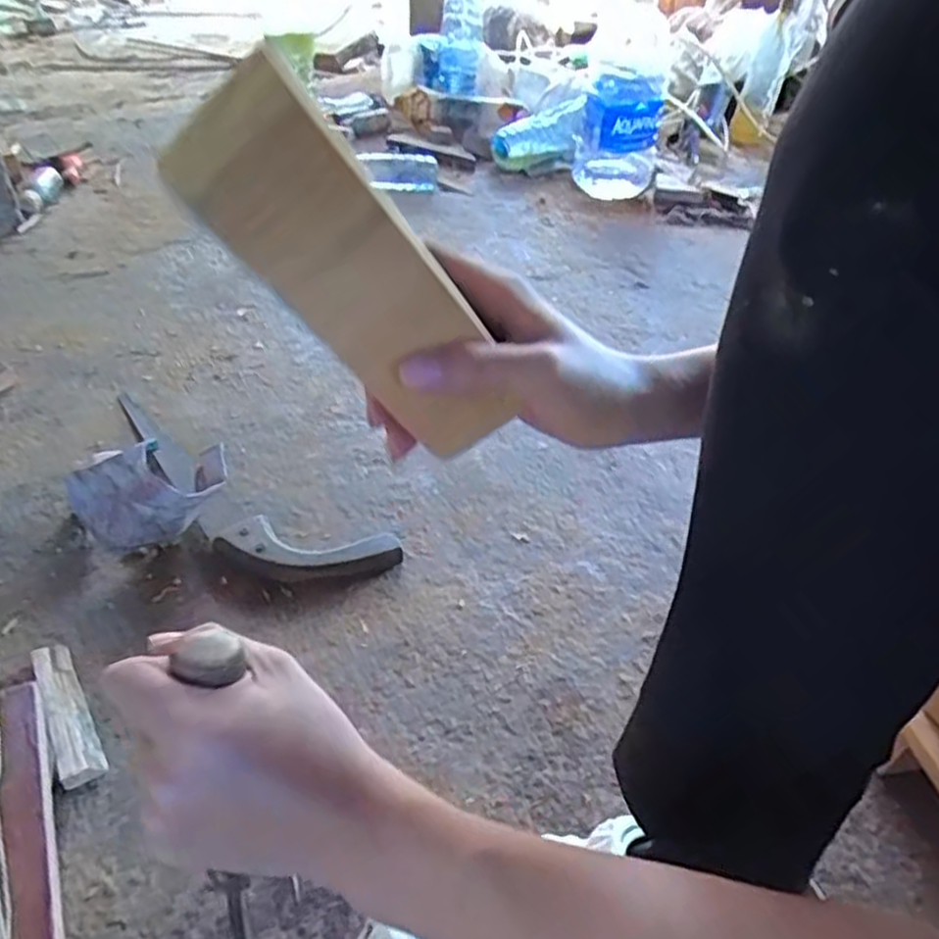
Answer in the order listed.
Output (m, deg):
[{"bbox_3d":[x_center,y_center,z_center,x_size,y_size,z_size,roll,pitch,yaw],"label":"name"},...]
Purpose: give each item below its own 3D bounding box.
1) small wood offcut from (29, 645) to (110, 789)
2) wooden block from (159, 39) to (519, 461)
[{"bbox_3d":[-0.308,0.184,0.560,0.028,0.024,0.118,-22,49,-28],"label":"small wood offcut"},{"bbox_3d":[-0.042,-0.075,0.309,0.058,0.177,0.014,-37,37,10],"label":"wooden block"}]

